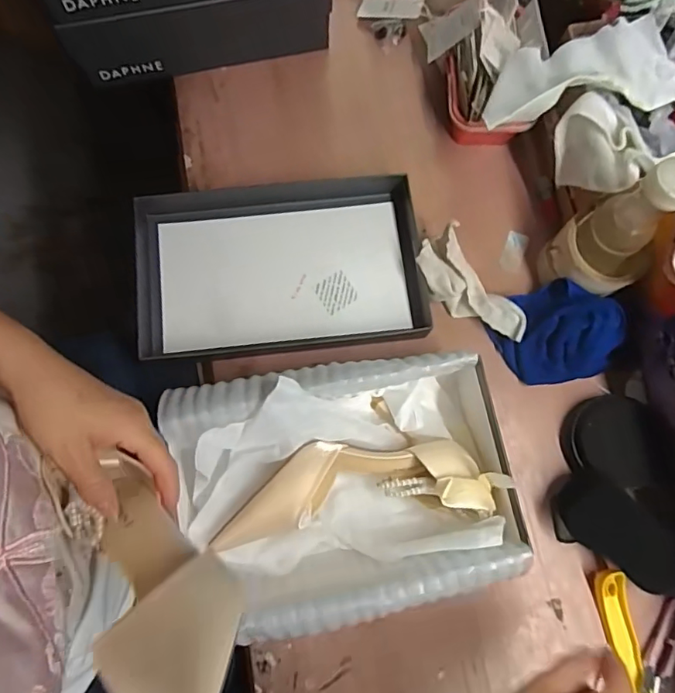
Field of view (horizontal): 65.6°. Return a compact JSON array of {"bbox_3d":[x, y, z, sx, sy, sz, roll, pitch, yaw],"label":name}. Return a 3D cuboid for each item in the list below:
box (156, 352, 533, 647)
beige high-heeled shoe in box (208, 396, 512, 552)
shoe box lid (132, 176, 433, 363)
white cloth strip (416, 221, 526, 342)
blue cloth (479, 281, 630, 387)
[{"bbox_3d":[0.009,0.129,0.494,0.303,0.100,0.218,-11,77,-3],"label":"box"},{"bbox_3d":[0.014,0.112,0.493,0.260,0.064,0.118,-6,77,-2],"label":"beige high-heeled shoe in box"},{"bbox_3d":[-0.062,-0.085,0.583,0.311,0.038,0.184,-5,77,-2],"label":"shoe box lid"},{"bbox_3d":[0.142,-0.057,0.566,0.060,0.056,0.140,-44,81,-9],"label":"white cloth strip"},{"bbox_3d":[0.229,-0.013,0.547,0.105,0.061,0.103,-26,78,-6],"label":"blue cloth"}]

